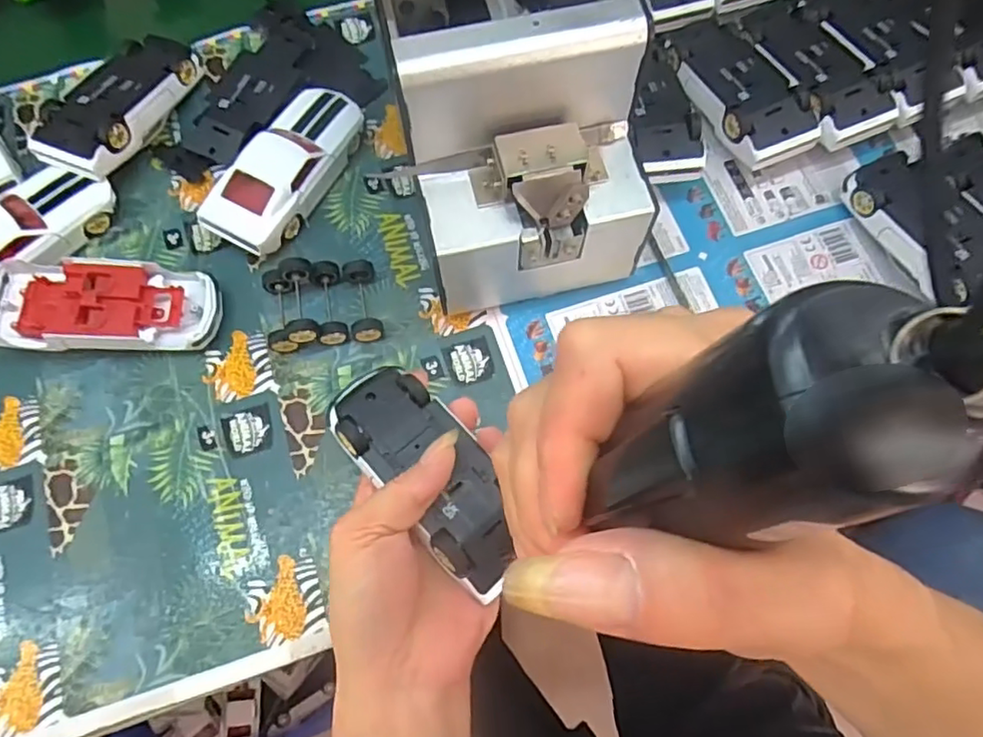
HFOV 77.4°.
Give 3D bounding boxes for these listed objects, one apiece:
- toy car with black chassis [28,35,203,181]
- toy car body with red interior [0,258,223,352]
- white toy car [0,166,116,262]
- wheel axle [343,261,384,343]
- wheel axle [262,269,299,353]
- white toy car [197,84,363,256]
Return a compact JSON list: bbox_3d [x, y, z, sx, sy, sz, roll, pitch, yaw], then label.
[{"bbox_3d":[-0.258,-0.185,0.431,0.058,0.042,0.130,19,70,8],"label":"toy car with black chassis"},{"bbox_3d":[-0.237,-0.036,0.382,0.127,0.034,0.059,3,69,2],"label":"toy car body with red interior"},{"bbox_3d":[-0.310,-0.084,0.398,0.058,0.035,0.123,34,73,13],"label":"white toy car"},{"bbox_3d":[-0.081,-0.043,0.391,0.019,0.016,0.053,-10,69,-3],"label":"wheel axle"},{"bbox_3d":[-0.132,-0.037,0.386,0.019,0.024,0.050,-11,69,-4],"label":"wheel axle"},{"bbox_3d":[-0.137,-0.135,0.417,0.053,0.033,0.130,24,71,10],"label":"white toy car"}]

